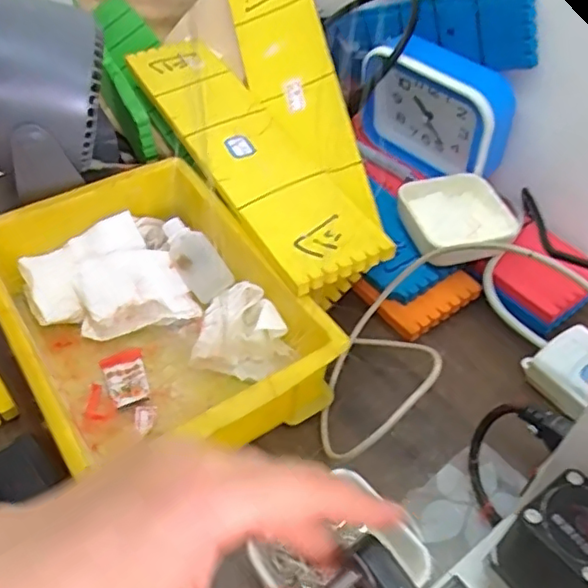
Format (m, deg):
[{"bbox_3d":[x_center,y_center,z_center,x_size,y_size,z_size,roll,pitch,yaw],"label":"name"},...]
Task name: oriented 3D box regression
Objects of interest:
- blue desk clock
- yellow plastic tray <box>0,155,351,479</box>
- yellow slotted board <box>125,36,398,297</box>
[{"bbox_3d":[0.124,-0.159,0.560,0.141,0.110,0.051,37,57,27],"label":"blue desk clock"},{"bbox_3d":[-0.105,0.016,0.439,0.187,0.071,0.253,-31,57,-26],"label":"yellow plastic tray"},{"bbox_3d":[-0.046,-0.131,0.517,0.083,0.013,0.350,-22,53,-20],"label":"yellow slotted board"}]

